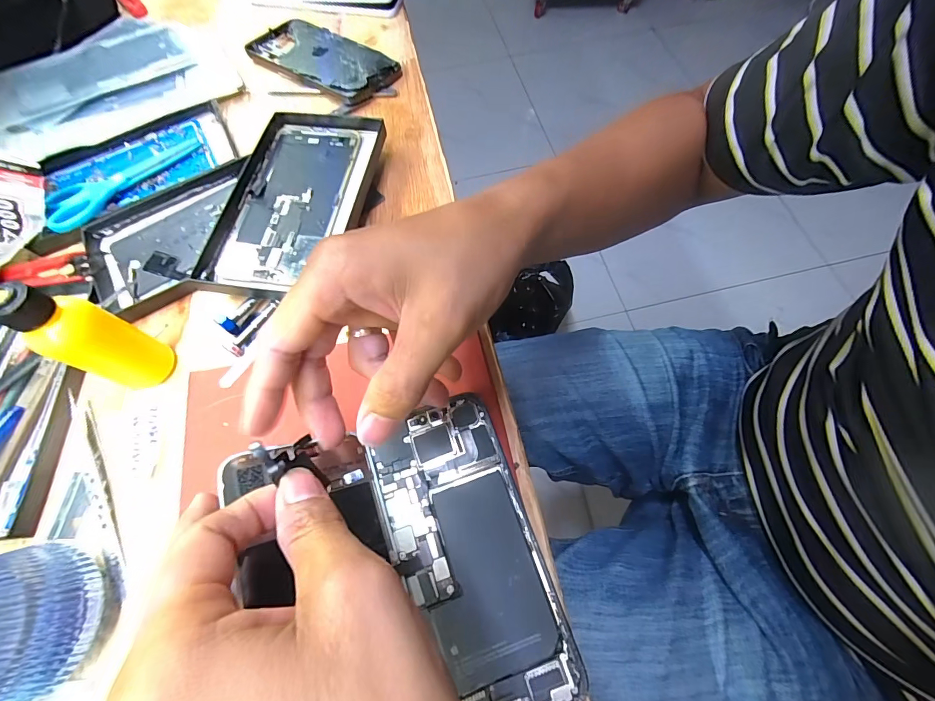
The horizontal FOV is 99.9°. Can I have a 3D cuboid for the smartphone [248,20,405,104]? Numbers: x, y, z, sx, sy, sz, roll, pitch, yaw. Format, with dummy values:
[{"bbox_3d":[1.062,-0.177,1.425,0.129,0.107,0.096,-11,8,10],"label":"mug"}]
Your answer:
[{"bbox_3d":[-0.150,-0.296,0.401,0.160,0.015,0.076,30,71,14],"label":"smartphone"}]

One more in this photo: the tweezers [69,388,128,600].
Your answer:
[{"bbox_3d":[-0.224,0.083,0.238,0.009,0.016,0.128,-30,69,-11],"label":"tweezers"}]

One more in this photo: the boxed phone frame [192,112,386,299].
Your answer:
[{"bbox_3d":[-0.135,-0.116,0.309,0.107,0.022,0.169,5,67,4],"label":"boxed phone frame"}]

